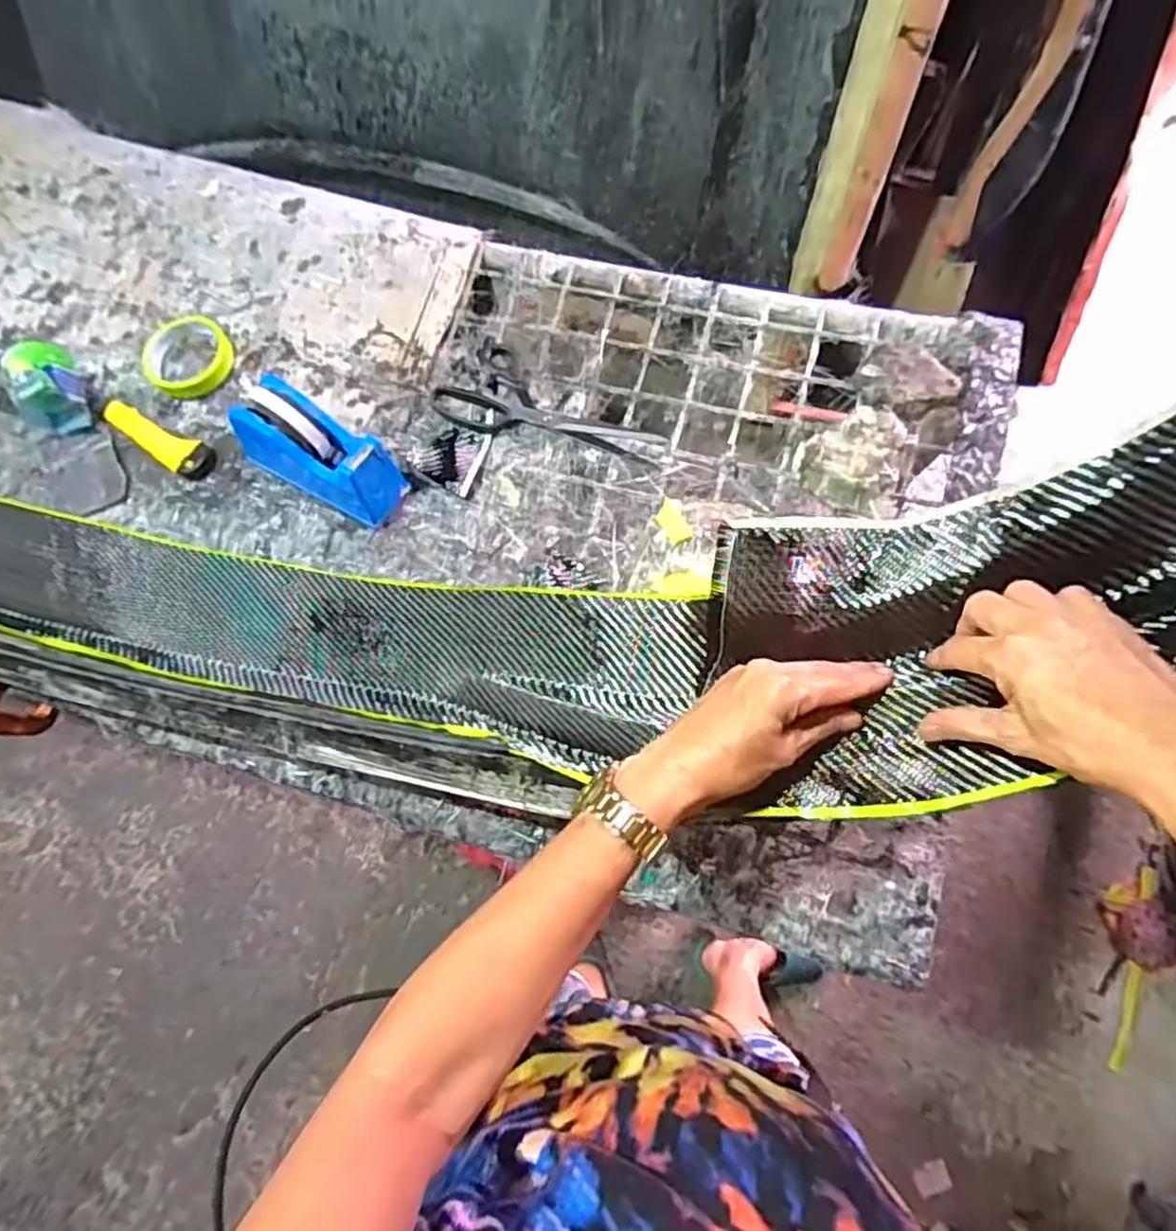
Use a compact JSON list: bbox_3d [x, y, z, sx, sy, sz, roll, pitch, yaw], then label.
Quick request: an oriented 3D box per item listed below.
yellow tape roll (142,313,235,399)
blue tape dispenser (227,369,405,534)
[{"bbox_3d":[-0.434,-0.282,0.782,0.092,0.019,0.109,-42,78,-9],"label":"yellow tape roll"},{"bbox_3d":[-0.262,-0.160,0.693,0.166,0.105,0.072,31,78,9],"label":"blue tape dispenser"}]

